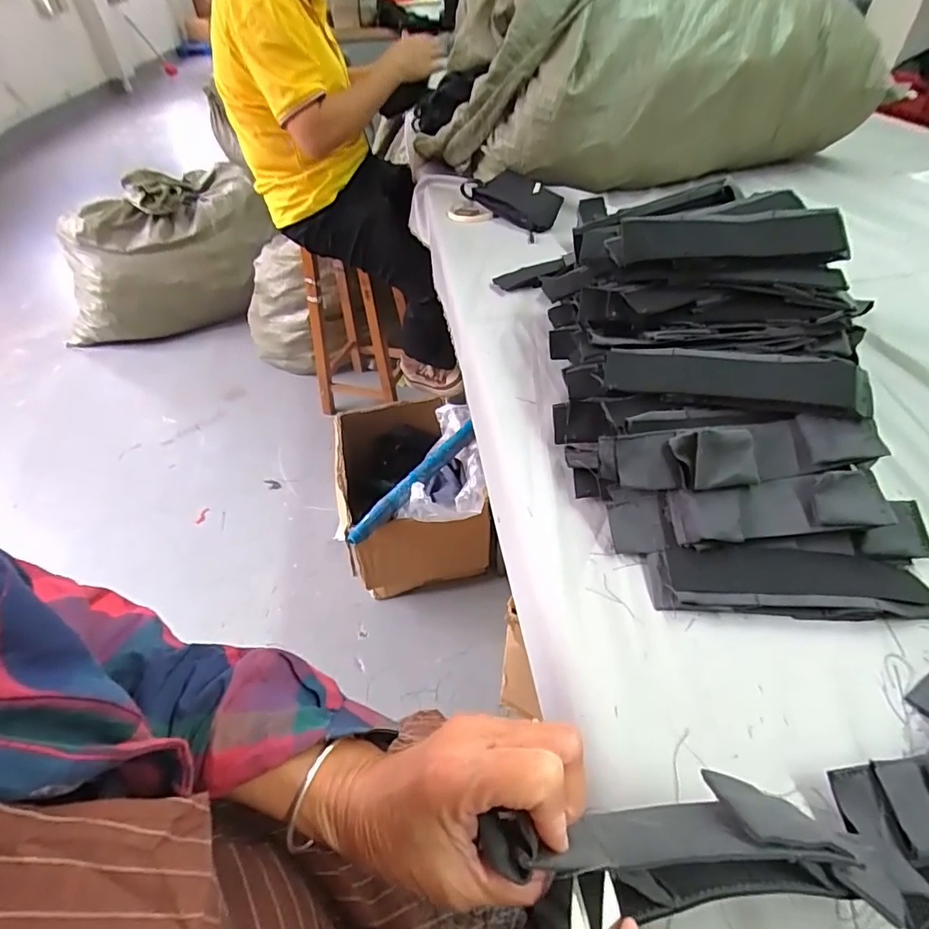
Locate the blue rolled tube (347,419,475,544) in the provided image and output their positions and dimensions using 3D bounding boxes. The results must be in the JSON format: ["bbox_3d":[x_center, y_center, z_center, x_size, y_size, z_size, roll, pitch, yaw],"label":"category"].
[{"bbox_3d":[-0.100,0.029,1.112,0.048,0.039,0.404,25,52,26],"label":"blue rolled tube"}]

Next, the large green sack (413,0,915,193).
[{"bbox_3d":[0.344,-0.762,0.994,0.837,0.332,0.389,-9,45,-5],"label":"large green sack"}]

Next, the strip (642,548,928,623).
[{"bbox_3d":[0.239,0.089,0.380,0.194,0.020,0.047,1,45,5],"label":"strip"}]

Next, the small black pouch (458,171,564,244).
[{"bbox_3d":[0.093,-0.493,0.946,0.099,0.043,0.240,-24,48,-19],"label":"small black pouch"}]

